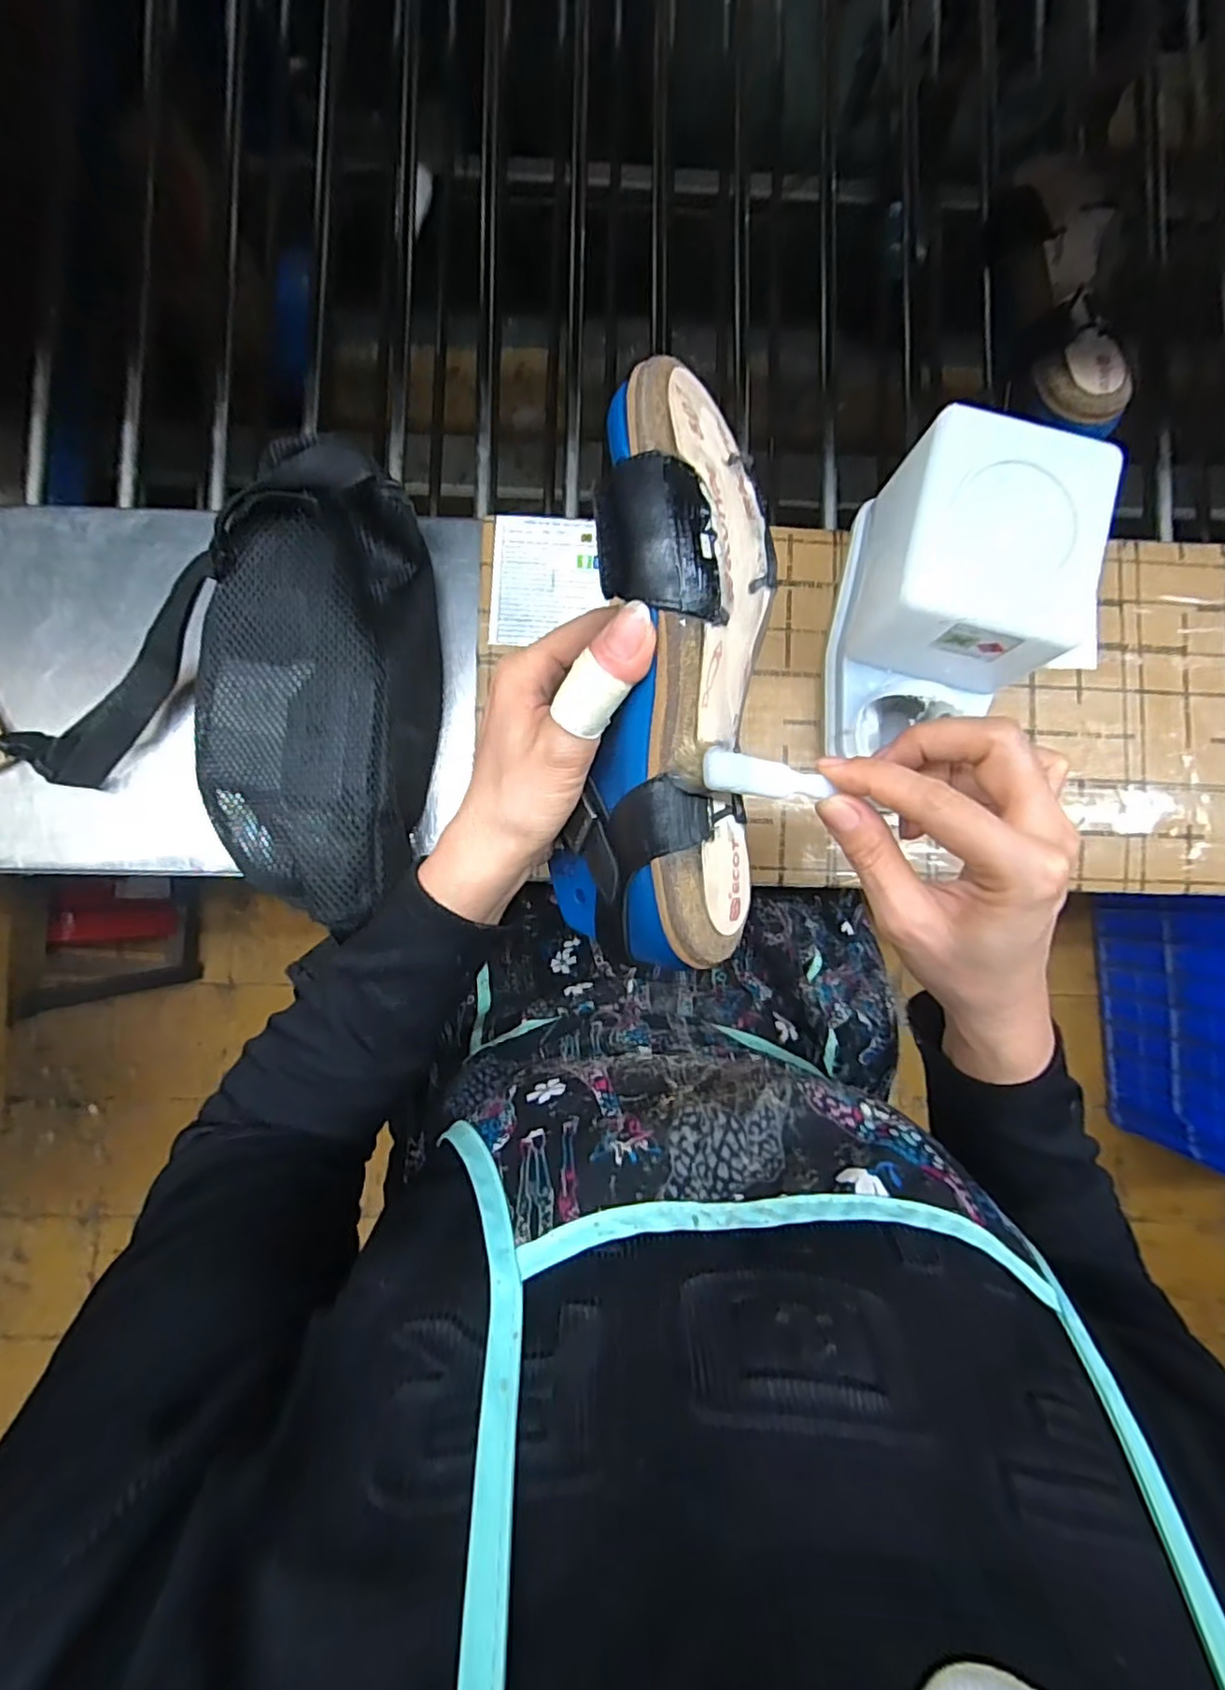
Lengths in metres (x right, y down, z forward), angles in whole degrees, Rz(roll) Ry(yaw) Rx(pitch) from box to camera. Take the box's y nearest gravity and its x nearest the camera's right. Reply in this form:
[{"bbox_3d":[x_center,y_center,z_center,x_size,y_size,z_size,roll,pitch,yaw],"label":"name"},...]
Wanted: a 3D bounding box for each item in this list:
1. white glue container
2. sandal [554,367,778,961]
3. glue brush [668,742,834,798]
[{"bbox_3d":[0.193,-0.135,0.365,0.106,0.110,0.151,12,86,-1],"label":"white glue container"},{"bbox_3d":[0.022,-0.058,0.242,0.072,0.064,0.211,4,103,-1],"label":"sandal"},{"bbox_3d":[0.052,-0.024,0.226,0.059,0.014,0.015,4,84,-22],"label":"glue brush"}]

